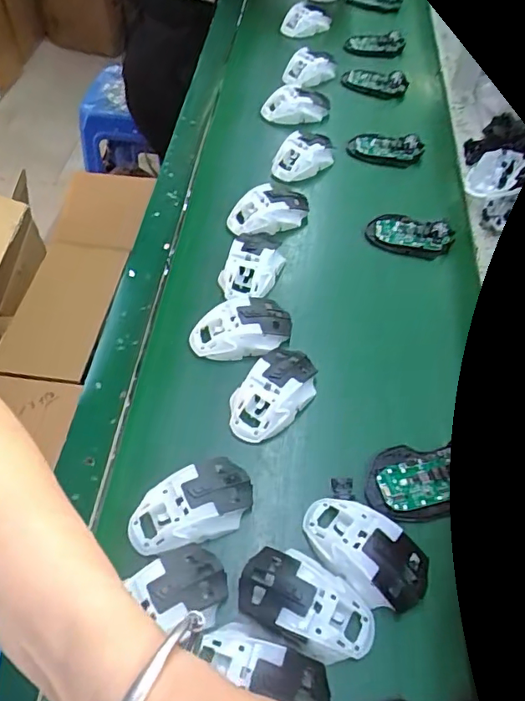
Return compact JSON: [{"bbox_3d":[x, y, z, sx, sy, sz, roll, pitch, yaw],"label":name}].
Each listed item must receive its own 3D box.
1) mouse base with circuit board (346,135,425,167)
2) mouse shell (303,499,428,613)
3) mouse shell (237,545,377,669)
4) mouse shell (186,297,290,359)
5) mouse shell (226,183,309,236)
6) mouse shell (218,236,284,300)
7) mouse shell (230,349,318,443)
[{"bbox_3d":[0.191,-0.311,0.806,0.116,0.026,0.048,3,55,-1],"label":"mouse base with circuit board"},{"bbox_3d":[0.089,0.176,0.458,0.113,0.031,0.063,28,58,16],"label":"mouse shell"},{"bbox_3d":[0.038,0.211,0.431,0.113,0.031,0.068,26,58,14],"label":"mouse shell"},{"bbox_3d":[-0.024,-0.028,0.590,0.109,0.036,0.069,2,55,-2],"label":"mouse shell"},{"bbox_3d":[0.009,-0.188,0.696,0.111,0.037,0.066,-23,60,-18],"label":"mouse shell"},{"bbox_3d":[-0.012,-0.106,0.643,0.065,0.036,0.121,18,56,9],"label":"mouse shell"},{"bbox_3d":[0.012,0.042,0.544,0.062,0.039,0.112,33,60,19],"label":"mouse shell"}]

